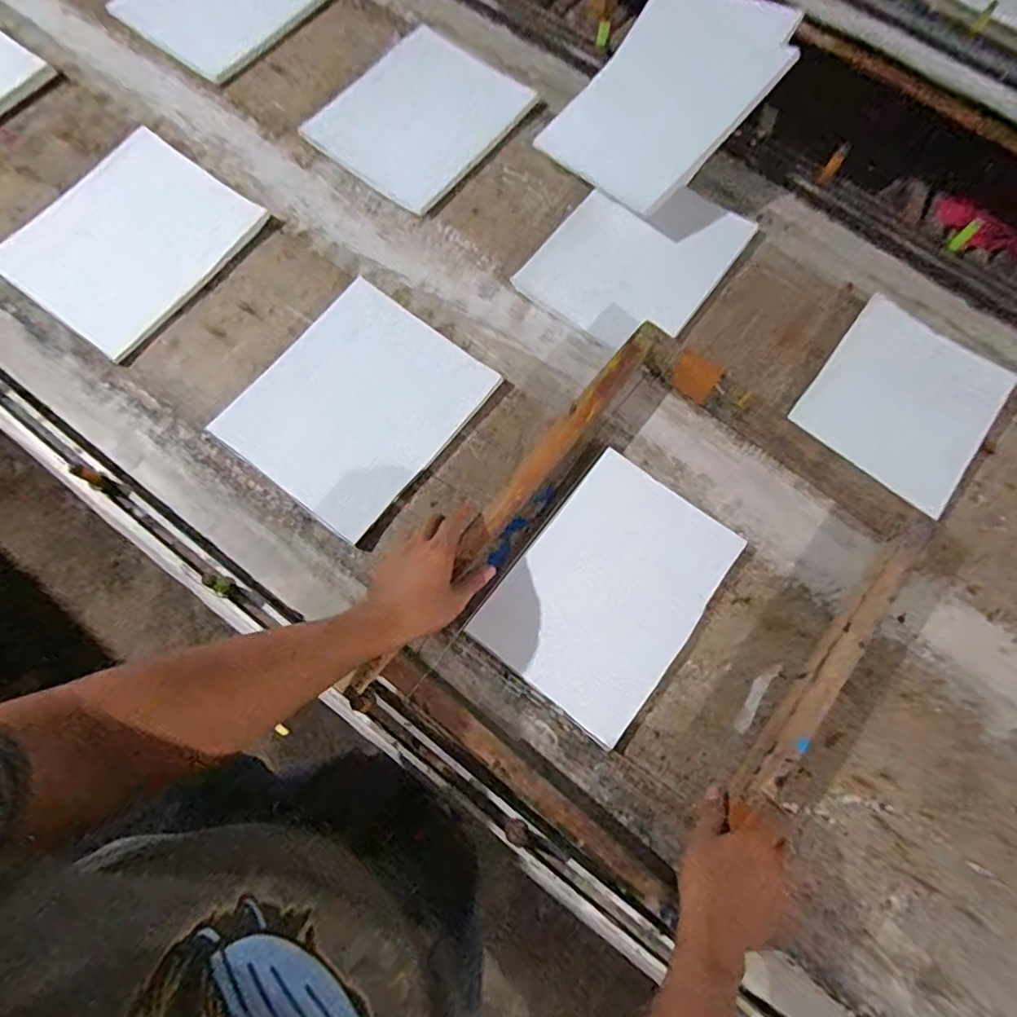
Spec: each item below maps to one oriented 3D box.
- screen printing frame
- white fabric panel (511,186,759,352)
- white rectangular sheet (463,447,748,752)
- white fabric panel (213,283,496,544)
[{"bbox_3d":[0.156,0.090,0.629,0.394,0.058,0.512,38,79,9],"label":"screen printing frame"},{"bbox_3d":[0.169,-0.331,0.784,0.204,0.019,0.260,38,82,2],"label":"white fabric panel"},{"bbox_3d":[0.114,0.089,0.678,0.195,0.011,0.273,37,75,9],"label":"white rectangular sheet"},{"bbox_3d":[-0.183,-0.127,0.730,0.228,0.016,0.264,38,80,4],"label":"white fabric panel"}]

